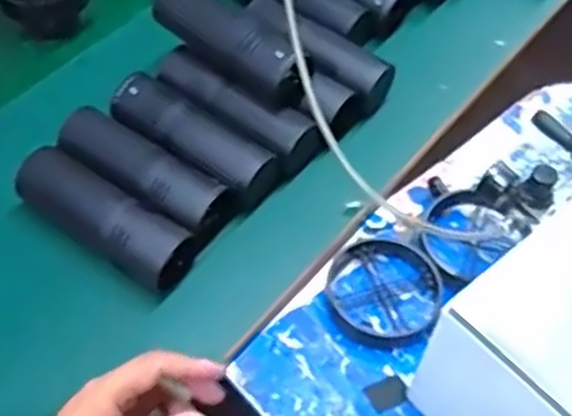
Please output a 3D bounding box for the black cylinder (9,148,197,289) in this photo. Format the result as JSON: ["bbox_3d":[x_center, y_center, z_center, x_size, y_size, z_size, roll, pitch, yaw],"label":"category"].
[{"bbox_3d":[-0.156,0.012,0.665,0.163,0.060,0.056,29,58,16],"label":"black cylinder"}]

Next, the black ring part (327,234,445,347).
[{"bbox_3d":[0.087,0.069,0.680,0.104,0.013,0.100,2,54,-2],"label":"black ring part"}]

